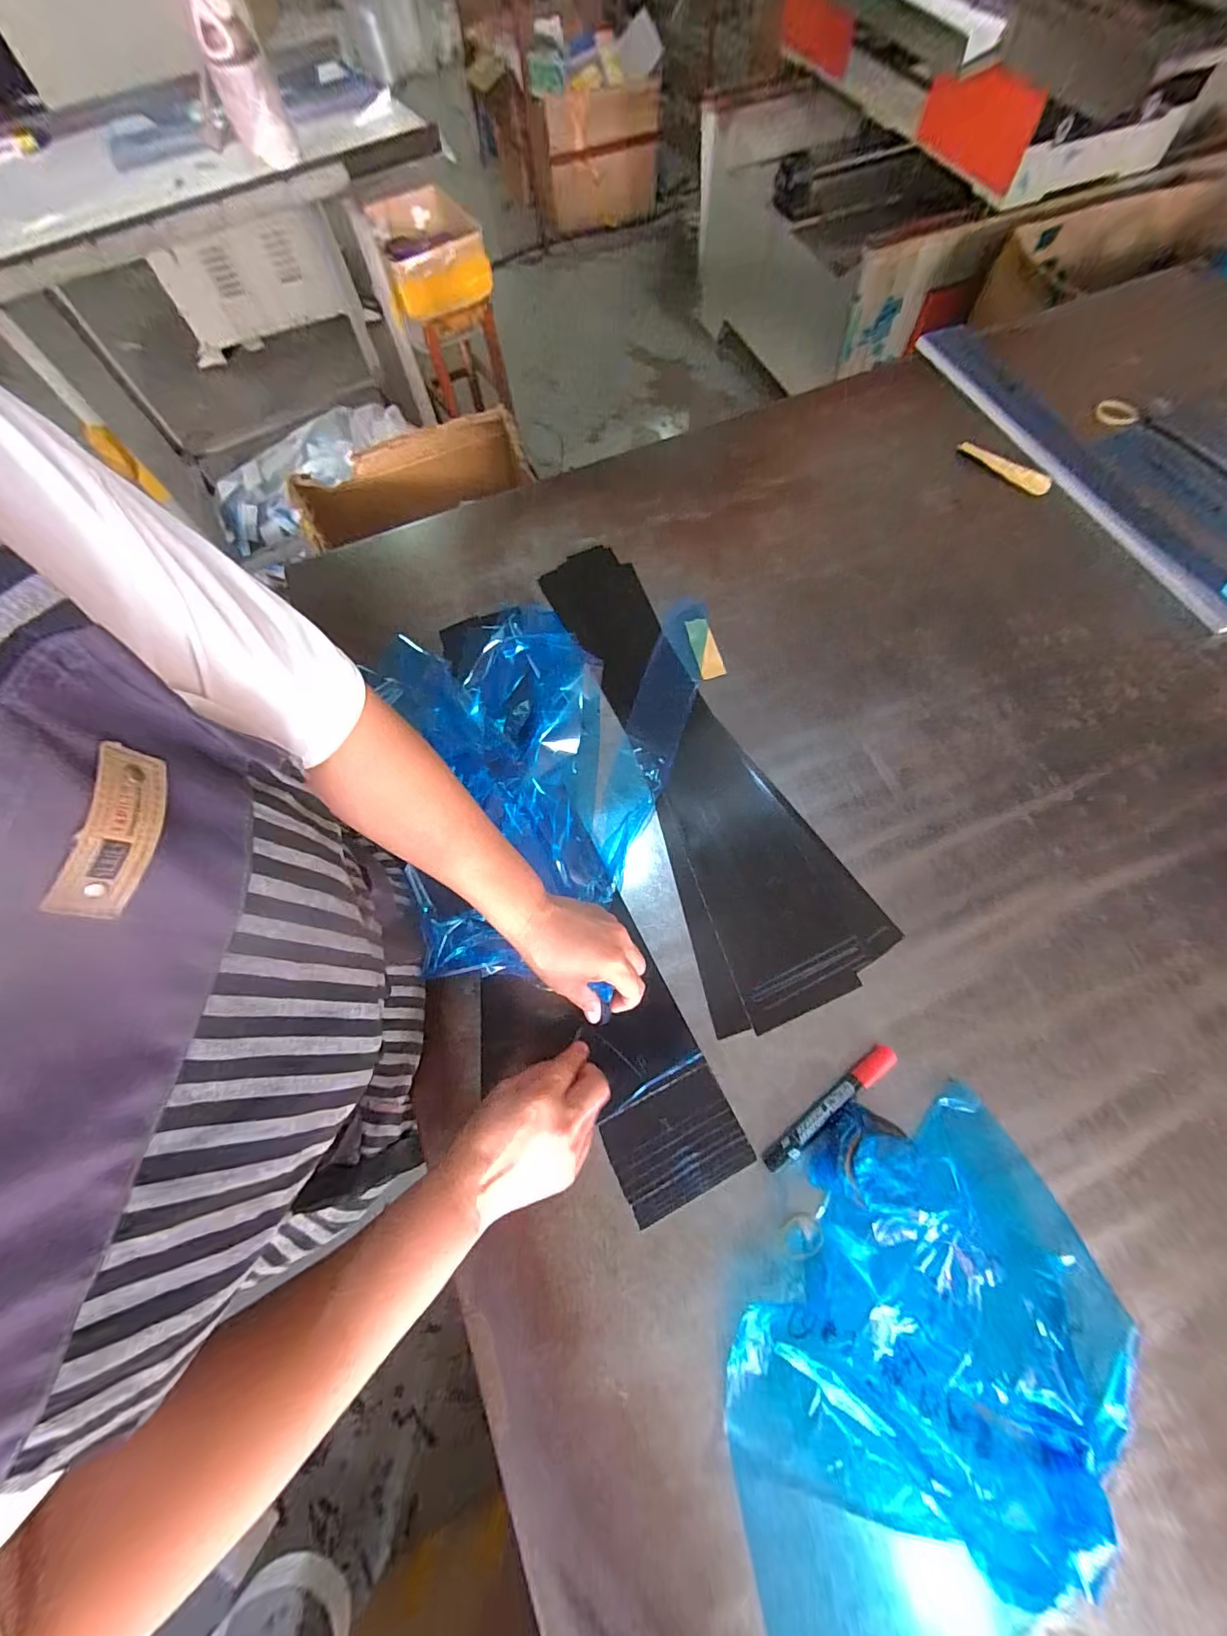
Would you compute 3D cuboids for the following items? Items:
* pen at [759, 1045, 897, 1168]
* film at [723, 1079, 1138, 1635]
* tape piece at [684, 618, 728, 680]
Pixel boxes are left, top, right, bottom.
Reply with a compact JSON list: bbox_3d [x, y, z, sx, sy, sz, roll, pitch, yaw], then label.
[{"bbox_3d":[0.177,0.235,0.421,0.138,0.014,0.016,-36,72,-10],"label":"pen"},{"bbox_3d":[0.213,0.373,0.346,0.235,0.057,0.351,27,73,11],"label":"film"},{"bbox_3d":[0.105,-0.197,0.594,0.029,0.005,0.081,-13,70,-2],"label":"tape piece"}]

